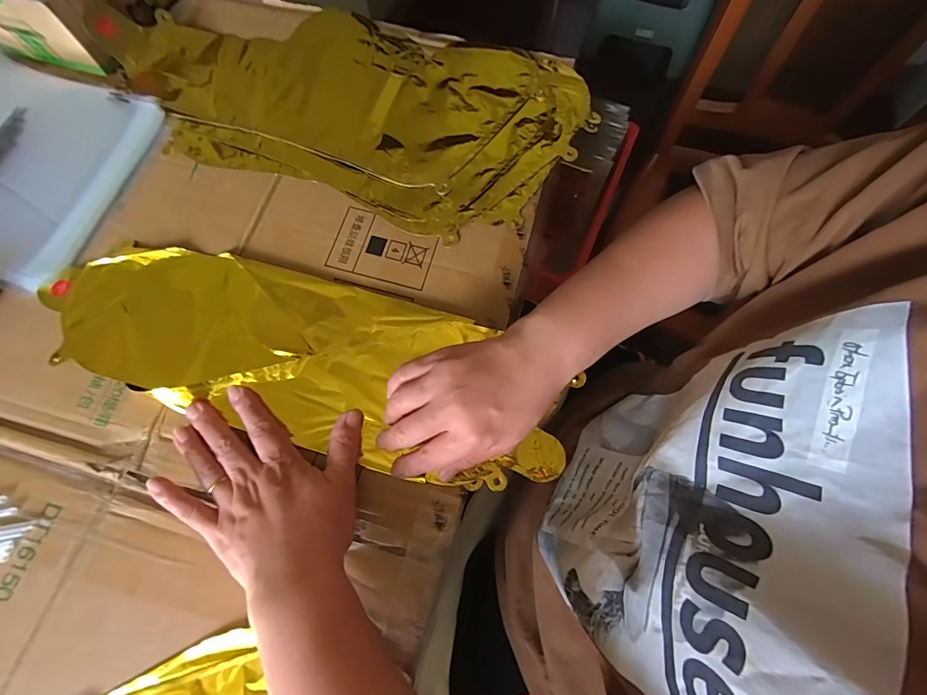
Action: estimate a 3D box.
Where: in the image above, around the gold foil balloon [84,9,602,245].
[{"bbox_3d":[-0.117,-0.257,0.420,0.453,0.020,0.233,19,72,6],"label":"gold foil balloon"}]

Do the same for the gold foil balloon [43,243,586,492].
[{"bbox_3d":[-0.125,0.004,0.345,0.426,0.014,0.135,15,72,3],"label":"gold foil balloon"}]

